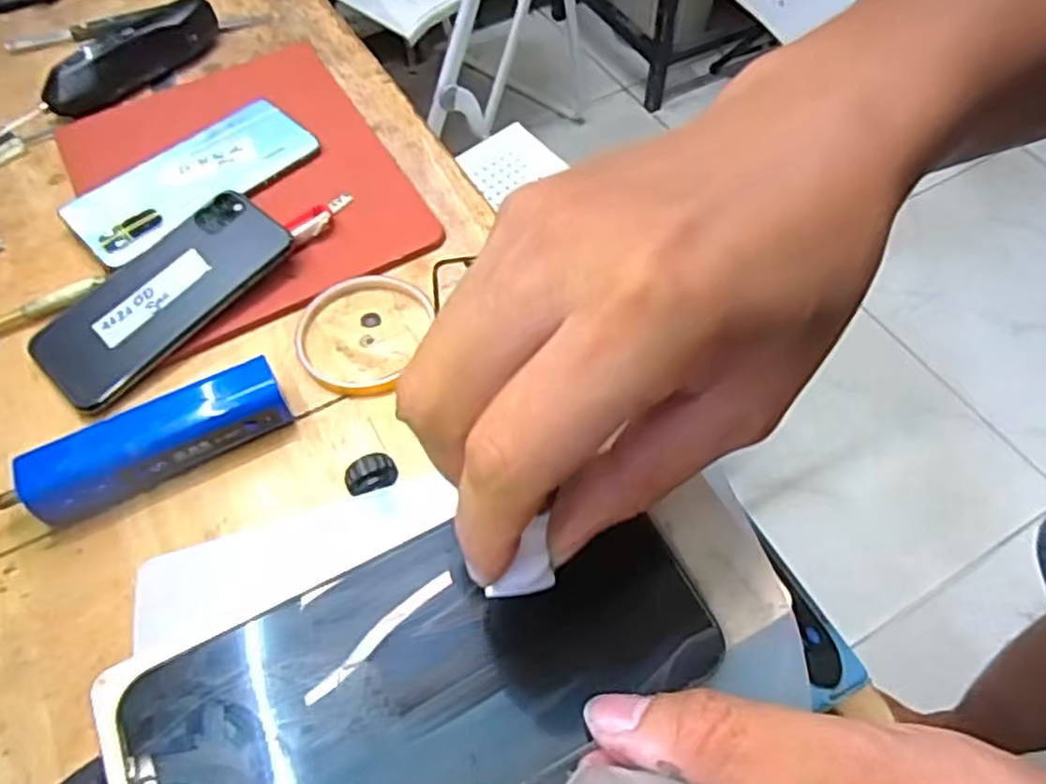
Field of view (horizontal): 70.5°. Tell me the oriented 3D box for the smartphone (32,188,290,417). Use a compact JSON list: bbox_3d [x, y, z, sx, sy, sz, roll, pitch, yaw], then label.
[{"bbox_3d":[-0.219,-0.060,0.448,0.079,0.010,0.155,36,73,22],"label":"smartphone"}]

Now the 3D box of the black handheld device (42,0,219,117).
[{"bbox_3d":[-0.297,-0.257,0.563,0.024,0.035,0.139,37,65,23],"label":"black handheld device"}]

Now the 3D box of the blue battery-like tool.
[{"bbox_3d":[-0.190,0.027,0.390,0.129,0.034,0.036,-24,59,-14],"label":"blue battery-like tool"}]

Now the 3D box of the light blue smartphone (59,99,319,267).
[{"bbox_3d":[-0.224,-0.146,0.504,0.161,0.014,0.068,-39,64,-22],"label":"light blue smartphone"}]

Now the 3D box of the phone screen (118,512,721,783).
[{"bbox_3d":[-0.024,0.080,0.205,0.154,0.004,0.075,-18,58,-12],"label":"phone screen"}]

